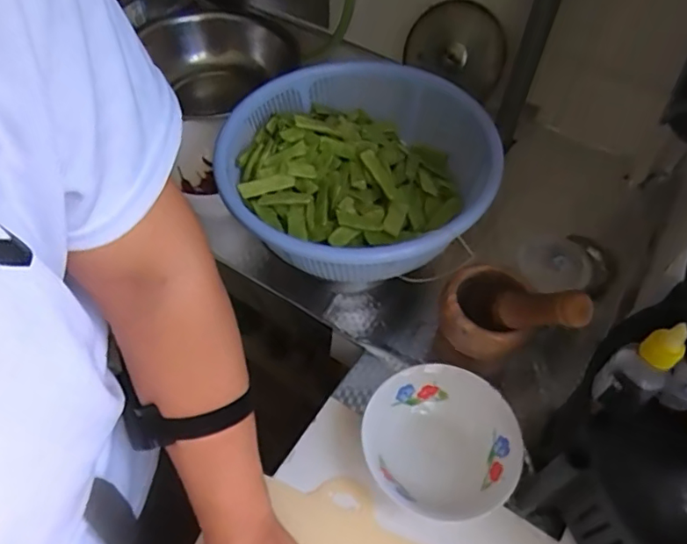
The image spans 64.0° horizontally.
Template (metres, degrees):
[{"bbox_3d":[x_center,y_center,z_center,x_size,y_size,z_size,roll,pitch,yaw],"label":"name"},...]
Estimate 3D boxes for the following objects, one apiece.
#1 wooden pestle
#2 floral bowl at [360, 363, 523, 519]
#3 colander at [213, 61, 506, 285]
[{"bbox_3d":[0.187,0.038,0.518,0.025,0.100,0.037,-34,99,-23],"label":"wooden pestle"},{"bbox_3d":[0.098,0.176,0.567,0.152,0.055,0.143,1,54,-1],"label":"floral bowl"},{"bbox_3d":[0.006,-0.116,0.611,0.286,0.096,0.272,1,54,-1],"label":"colander"}]

